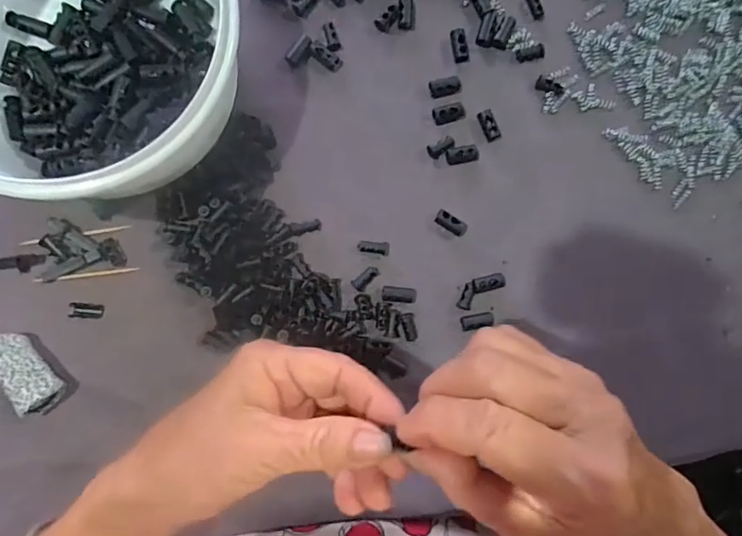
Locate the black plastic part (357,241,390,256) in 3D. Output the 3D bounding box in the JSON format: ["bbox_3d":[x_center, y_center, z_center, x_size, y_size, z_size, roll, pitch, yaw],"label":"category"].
[{"bbox_3d":[0.002,-0.013,0.307,0.020,0.008,0.008,6,89,-4],"label":"black plastic part"}]

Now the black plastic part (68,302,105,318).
[{"bbox_3d":[-0.164,0.025,0.289,0.017,0.004,0.008,6,89,-4],"label":"black plastic part"}]

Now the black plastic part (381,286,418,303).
[{"bbox_3d":[0.018,0.016,0.305,0.022,0.006,0.009,6,89,-4],"label":"black plastic part"}]

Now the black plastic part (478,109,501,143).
[{"bbox_3d":[0.074,-0.088,0.310,0.010,0.005,0.019,-22,91,-5],"label":"black plastic part"}]

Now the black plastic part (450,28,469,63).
[{"bbox_3d":[0.055,-0.138,0.310,0.010,0.005,0.020,-10,90,-5],"label":"black plastic part"}]

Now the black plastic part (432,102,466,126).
[{"bbox_3d":[0.049,-0.096,0.309,0.020,0.006,0.011,-20,91,-5],"label":"black plastic part"}]

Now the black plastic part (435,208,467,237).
[{"bbox_3d":[0.049,-0.027,0.309,0.021,0.010,0.009,28,87,-4],"label":"black plastic part"}]

